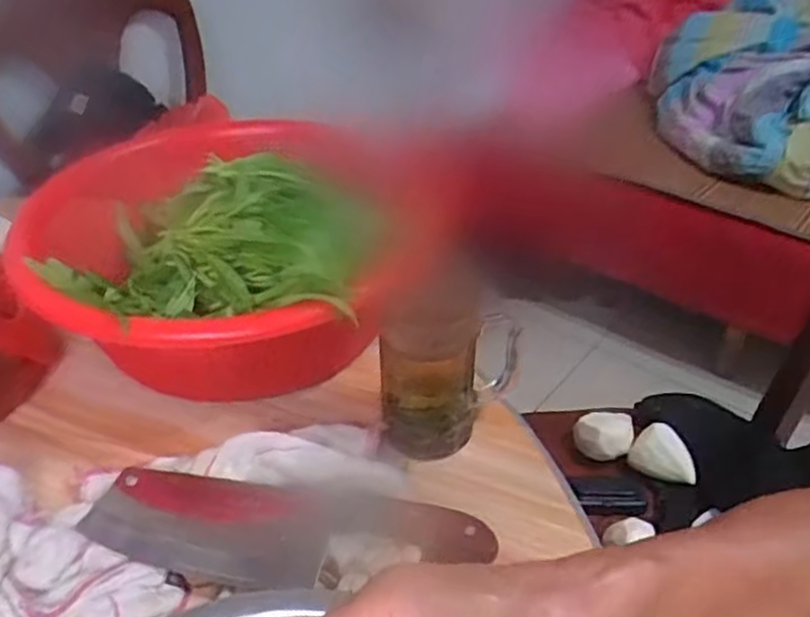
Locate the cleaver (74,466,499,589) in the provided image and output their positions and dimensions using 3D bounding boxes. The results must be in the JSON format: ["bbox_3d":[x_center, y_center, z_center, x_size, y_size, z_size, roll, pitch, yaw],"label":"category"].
[{"bbox_3d":[-0.085,0.162,0.502,0.278,0.031,0.078,8,39,10],"label":"cleaver"}]

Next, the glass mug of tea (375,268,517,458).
[{"bbox_3d":[0.033,0.046,0.553,0.100,0.142,0.064,4,38,6],"label":"glass mug of tea"}]

